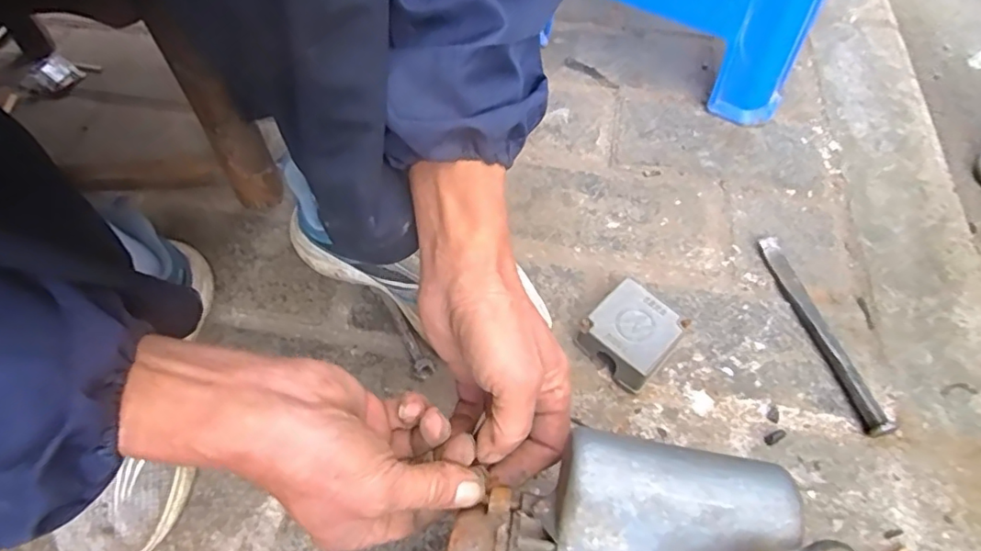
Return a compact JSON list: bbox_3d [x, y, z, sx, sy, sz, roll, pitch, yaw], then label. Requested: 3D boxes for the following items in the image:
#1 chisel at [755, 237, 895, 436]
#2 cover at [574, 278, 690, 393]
[{"bbox_3d":[0.297,0.048,0.515,0.018,0.014,0.198,-12,58,-7],"label":"chisel"},{"bbox_3d":[0.120,0.056,0.499,0.069,0.039,0.082,37,65,22],"label":"cover"}]

